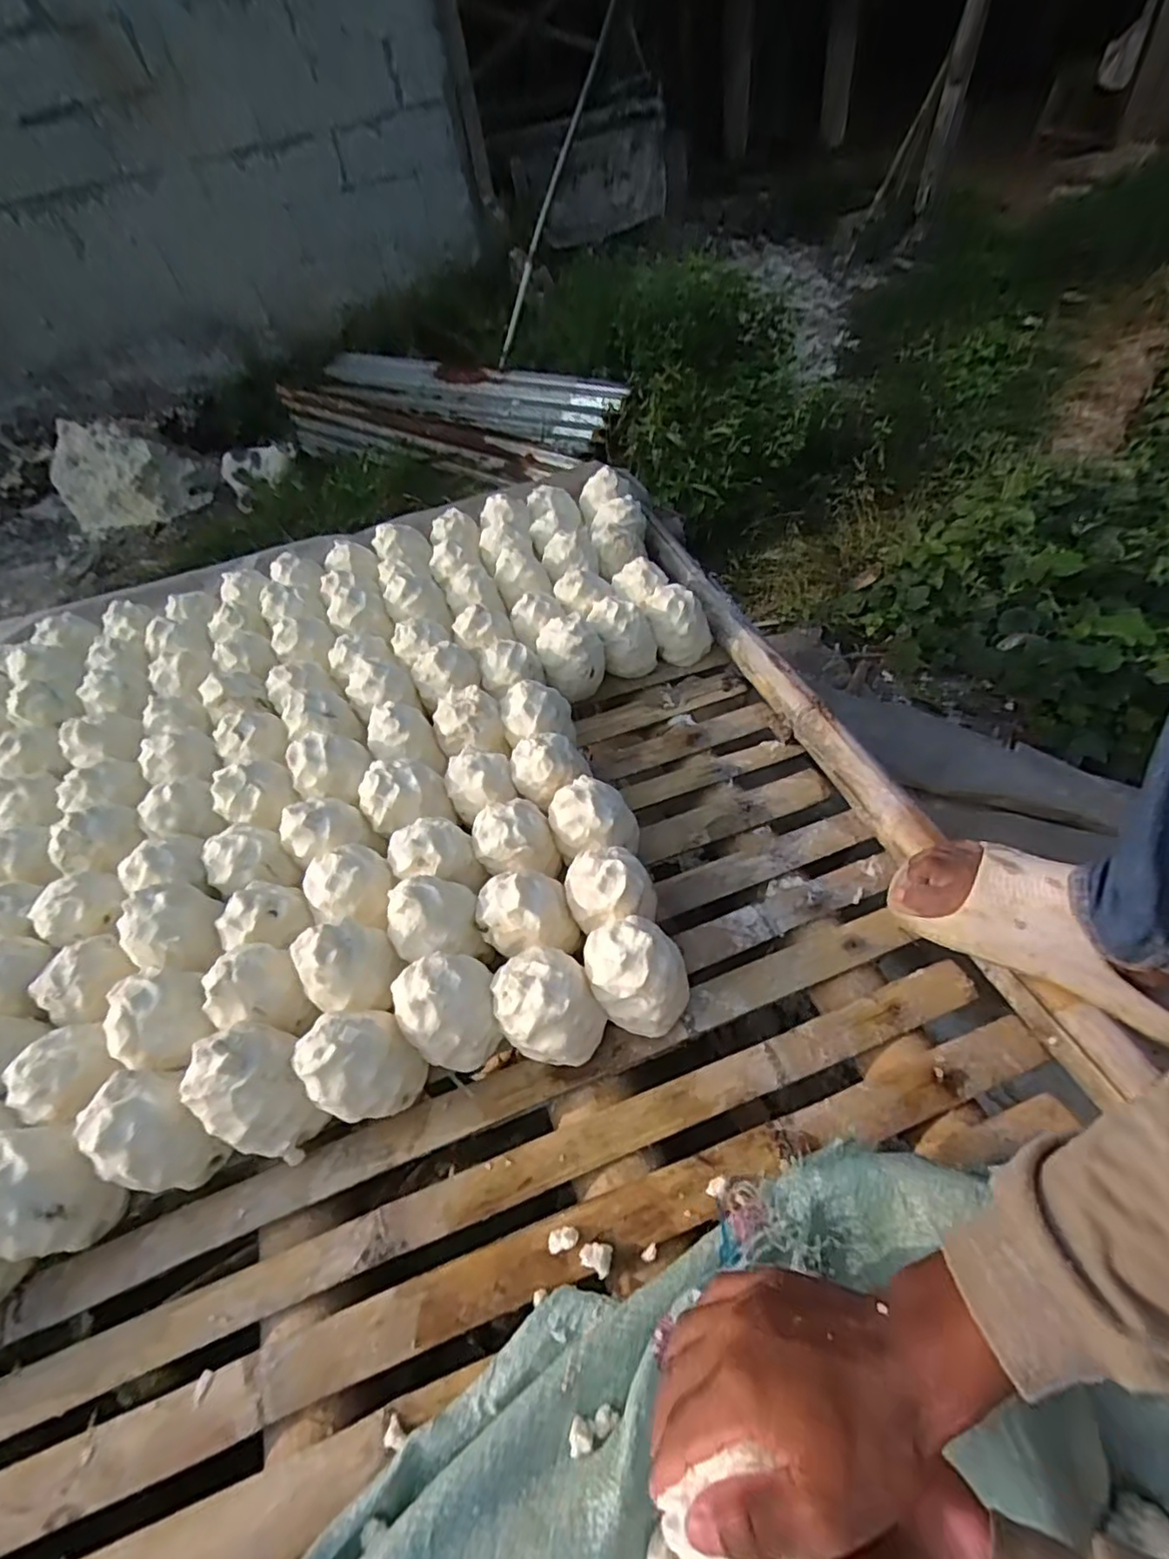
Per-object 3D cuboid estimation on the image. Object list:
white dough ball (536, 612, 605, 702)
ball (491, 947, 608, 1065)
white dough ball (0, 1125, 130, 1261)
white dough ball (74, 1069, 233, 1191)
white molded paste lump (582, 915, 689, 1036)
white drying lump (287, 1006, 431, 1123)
[{"bbox_3d":[-0.016,-0.160,0.817,0.082,0.090,0.072,-13,49,0],"label":"white dough ball"},{"bbox_3d":[-0.031,0.202,0.545,0.079,0.110,0.078,-5,49,6],"label":"ball"},{"bbox_3d":[-0.417,0.321,0.488,0.067,0.103,0.065,-5,49,6],"label":"white dough ball"},{"bbox_3d":[-0.341,0.286,0.507,0.069,0.109,0.073,-5,49,6],"label":"white dough ball"},{"bbox_3d":[0.046,0.174,0.555,0.090,0.125,0.081,14,54,21],"label":"white molded paste lump"},{"bbox_3d":[-0.180,0.235,0.515,0.073,0.105,0.067,-5,49,6],"label":"white drying lump"}]

